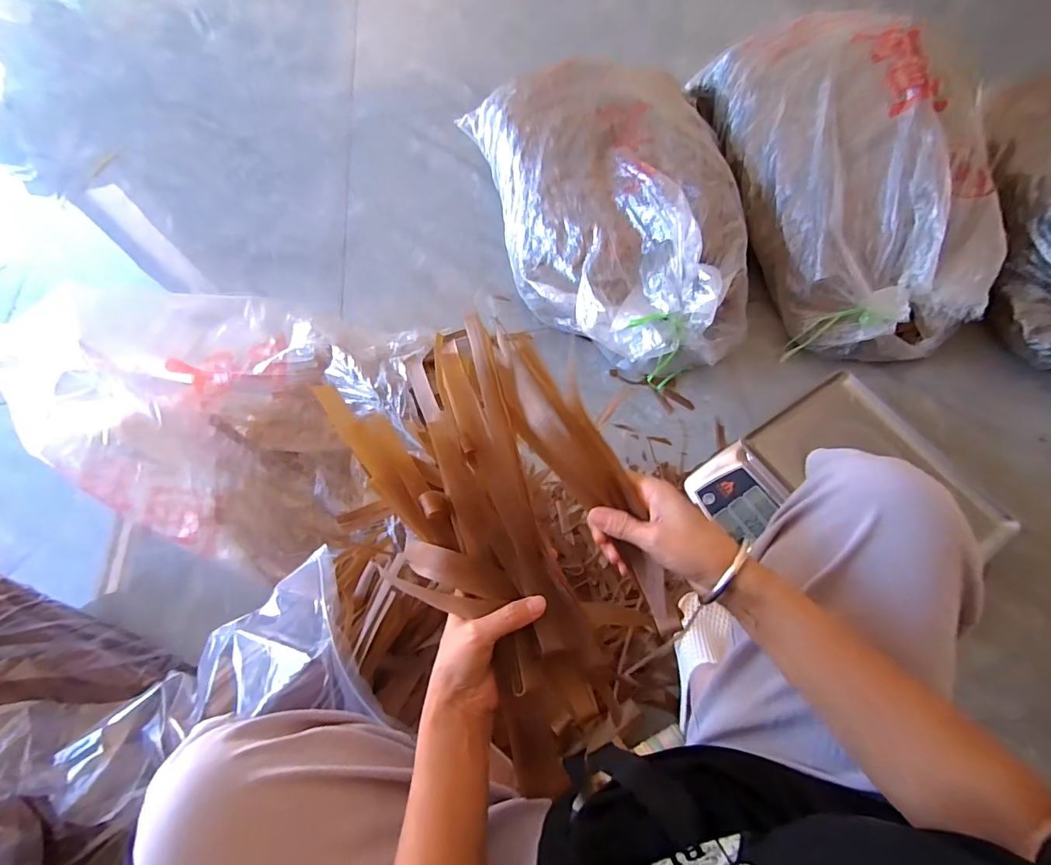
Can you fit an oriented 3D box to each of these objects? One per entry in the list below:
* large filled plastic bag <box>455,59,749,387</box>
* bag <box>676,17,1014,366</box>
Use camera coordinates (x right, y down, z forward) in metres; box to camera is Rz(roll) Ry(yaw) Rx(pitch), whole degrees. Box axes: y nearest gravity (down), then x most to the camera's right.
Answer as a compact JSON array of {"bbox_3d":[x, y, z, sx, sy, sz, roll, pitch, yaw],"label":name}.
[{"bbox_3d":[0.177,-0.445,0.991,0.436,0.232,0.706,-12,64,-2],"label":"large filled plastic bag"},{"bbox_3d":[0.666,-0.537,0.975,0.446,0.253,0.753,-4,64,1],"label":"bag"}]

